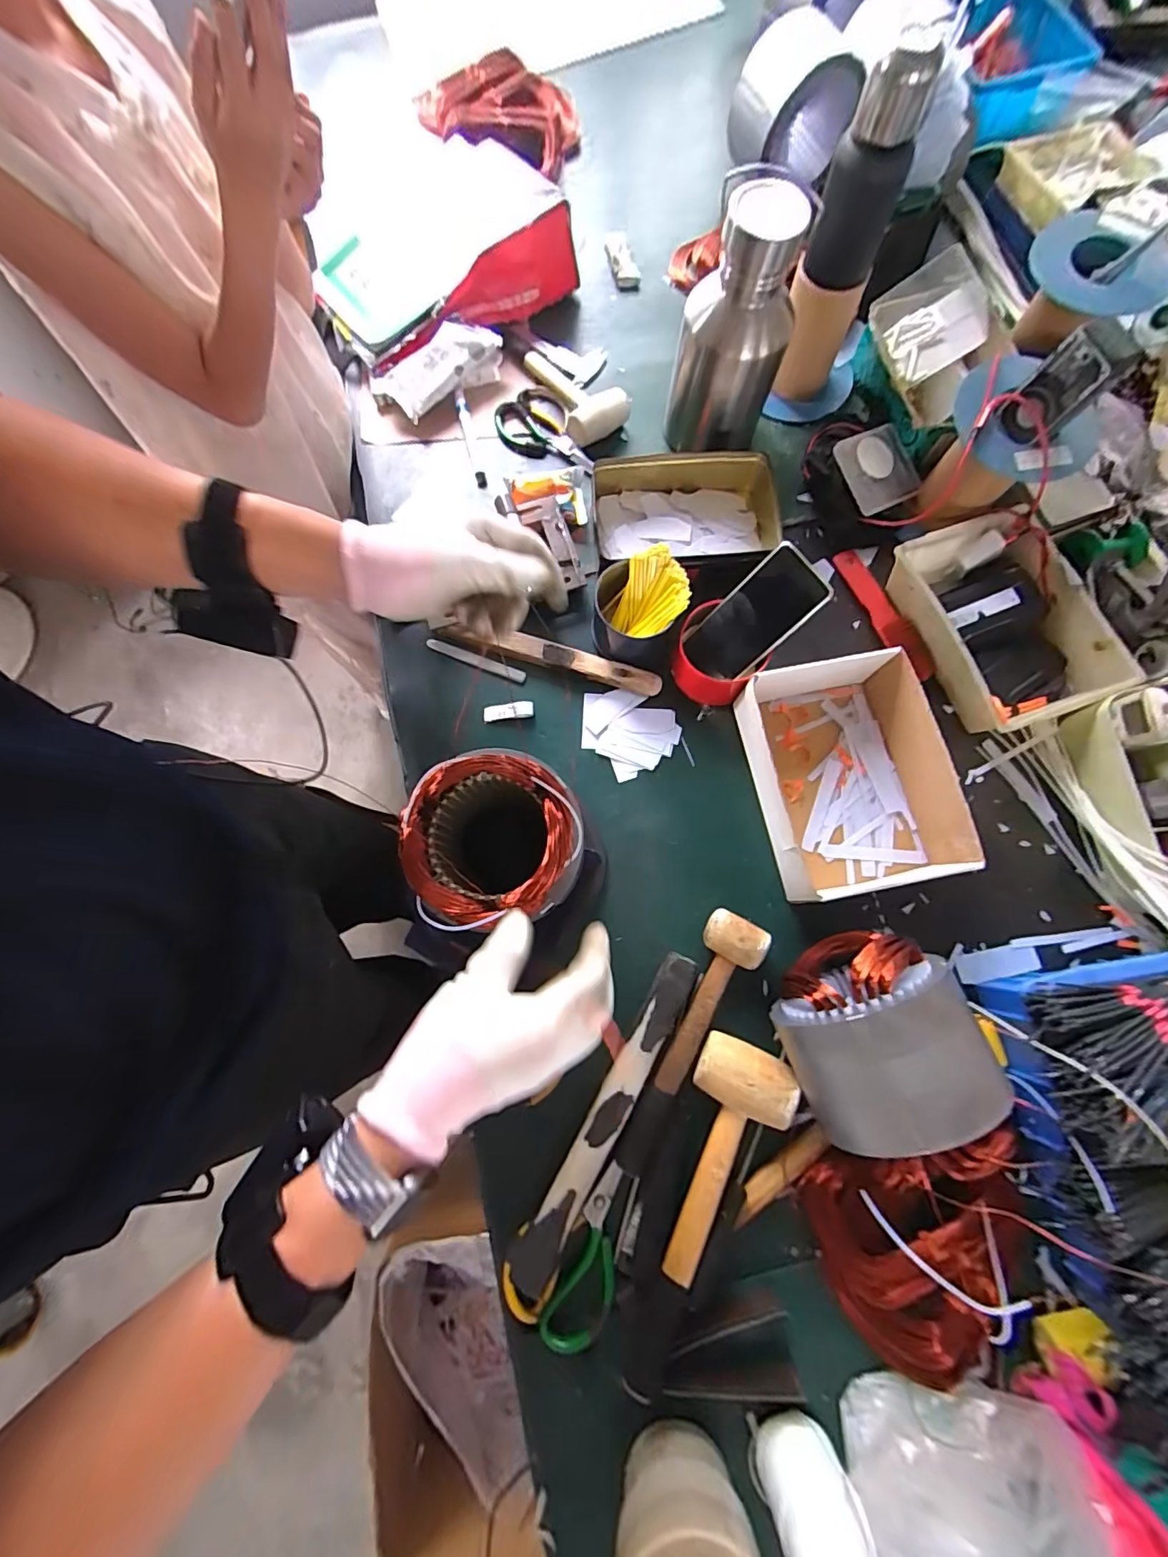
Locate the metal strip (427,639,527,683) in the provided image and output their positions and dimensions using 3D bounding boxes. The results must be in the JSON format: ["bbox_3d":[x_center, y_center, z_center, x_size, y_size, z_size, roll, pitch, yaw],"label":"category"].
[{"bbox_3d":[-0.133,-0.145,0.648,0.130,0.005,0.015,21,78,6],"label":"metal strip"}]

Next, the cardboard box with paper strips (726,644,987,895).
[{"bbox_3d":[0.284,-0.001,0.573,0.195,0.072,0.241,-12,77,-1],"label":"cardboard box with paper strips"}]

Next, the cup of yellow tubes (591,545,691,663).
[{"bbox_3d":[0.063,-0.193,0.610,0.104,0.088,0.101,0,77,1],"label":"cup of yellow tubes"}]

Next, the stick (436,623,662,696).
[{"bbox_3d":[-0.038,-0.148,0.639,0.267,0.022,0.028,17,78,5],"label":"stick"}]

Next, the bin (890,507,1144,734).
[{"bbox_3d":[0.488,-0.182,0.618,0.172,0.053,0.248,-18,77,-3],"label":"bin"}]

